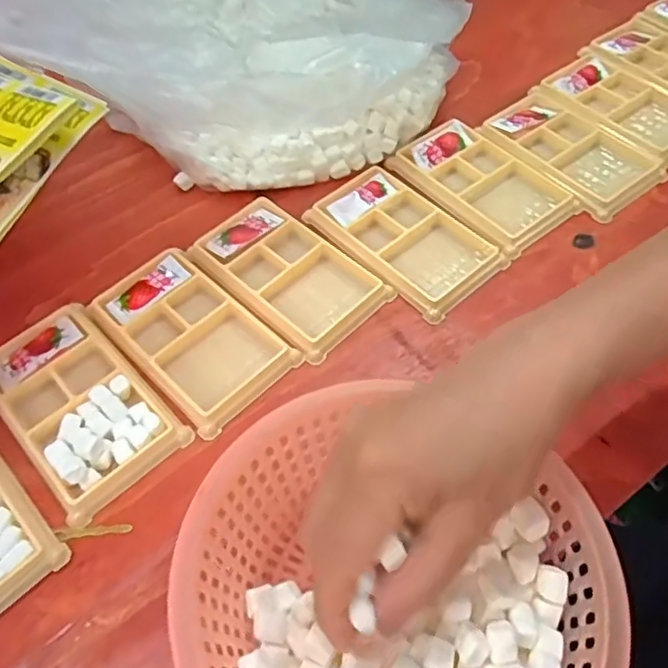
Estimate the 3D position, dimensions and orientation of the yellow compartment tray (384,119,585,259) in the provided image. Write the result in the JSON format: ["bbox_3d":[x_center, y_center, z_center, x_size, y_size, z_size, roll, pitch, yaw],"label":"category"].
[{"bbox_3d":[0.116,-0.121,0.461,0.080,0.010,0.132,-37,65,-20],"label":"yellow compartment tray"}]

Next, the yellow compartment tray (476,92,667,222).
[{"bbox_3d":[0.192,-0.152,0.479,0.082,0.010,0.137,-37,65,-20],"label":"yellow compartment tray"}]

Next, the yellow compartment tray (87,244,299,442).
[{"bbox_3d":[-0.095,0.000,0.394,0.078,0.017,0.133,-40,66,-22],"label":"yellow compartment tray"}]

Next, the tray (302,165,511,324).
[{"bbox_3d":[0.050,-0.073,0.435,0.081,0.010,0.136,-38,66,-21],"label":"tray"}]

